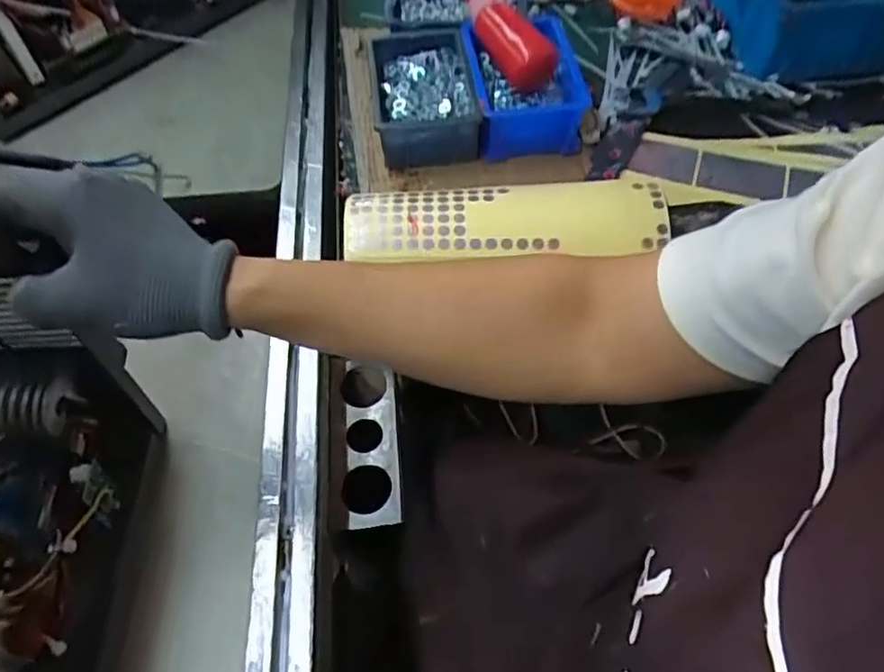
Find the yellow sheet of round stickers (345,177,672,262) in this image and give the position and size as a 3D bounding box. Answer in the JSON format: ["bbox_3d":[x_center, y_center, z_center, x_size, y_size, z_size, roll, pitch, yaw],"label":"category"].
[{"bbox_3d":[0.055,-0.101,0.542,0.267,0.014,0.078,-3,56,-2],"label":"yellow sheet of round stickers"}]

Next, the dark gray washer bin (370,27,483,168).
[{"bbox_3d":[-0.020,-0.228,0.603,0.094,0.048,0.158,-4,56,-3],"label":"dark gray washer bin"}]

